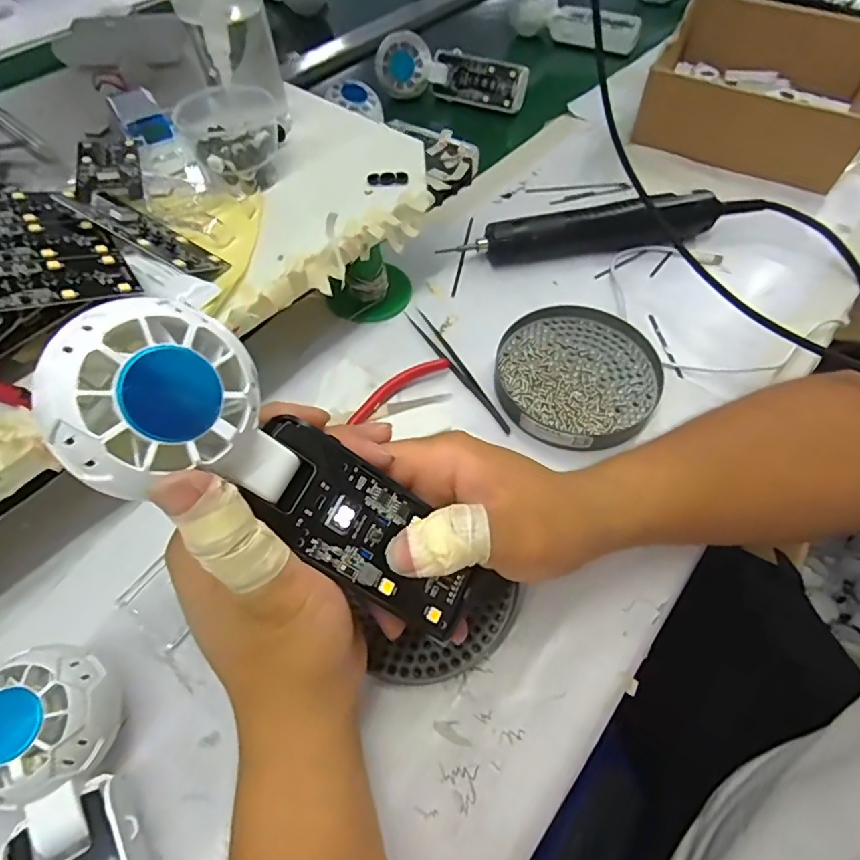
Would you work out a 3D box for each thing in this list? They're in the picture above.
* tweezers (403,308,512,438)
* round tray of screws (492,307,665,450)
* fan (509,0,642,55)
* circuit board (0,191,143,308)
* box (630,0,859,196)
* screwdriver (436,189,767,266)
[{"bbox_3d":[0.019,-0.048,0.392,0.014,0.004,0.130,-26,60,-16],"label":"tweezers"},{"bbox_3d":[0.103,-0.040,0.382,0.111,0.017,0.113,0,56,1],"label":"round tray of screws"},{"bbox_3d":[0.182,-0.522,0.674,0.168,0.059,0.050,13,57,9],"label":"fan"},{"bbox_3d":[-0.226,-0.096,0.280,0.100,0.005,0.115,-28,61,-39],"label":"circuit board"},{"bbox_3d":[0.342,-0.358,0.546,0.196,0.063,0.233,25,60,16],"label":"box"},{"bbox_3d":[0.151,-0.172,0.452,0.251,0.038,0.031,-10,57,-6],"label":"screwdriver"}]

